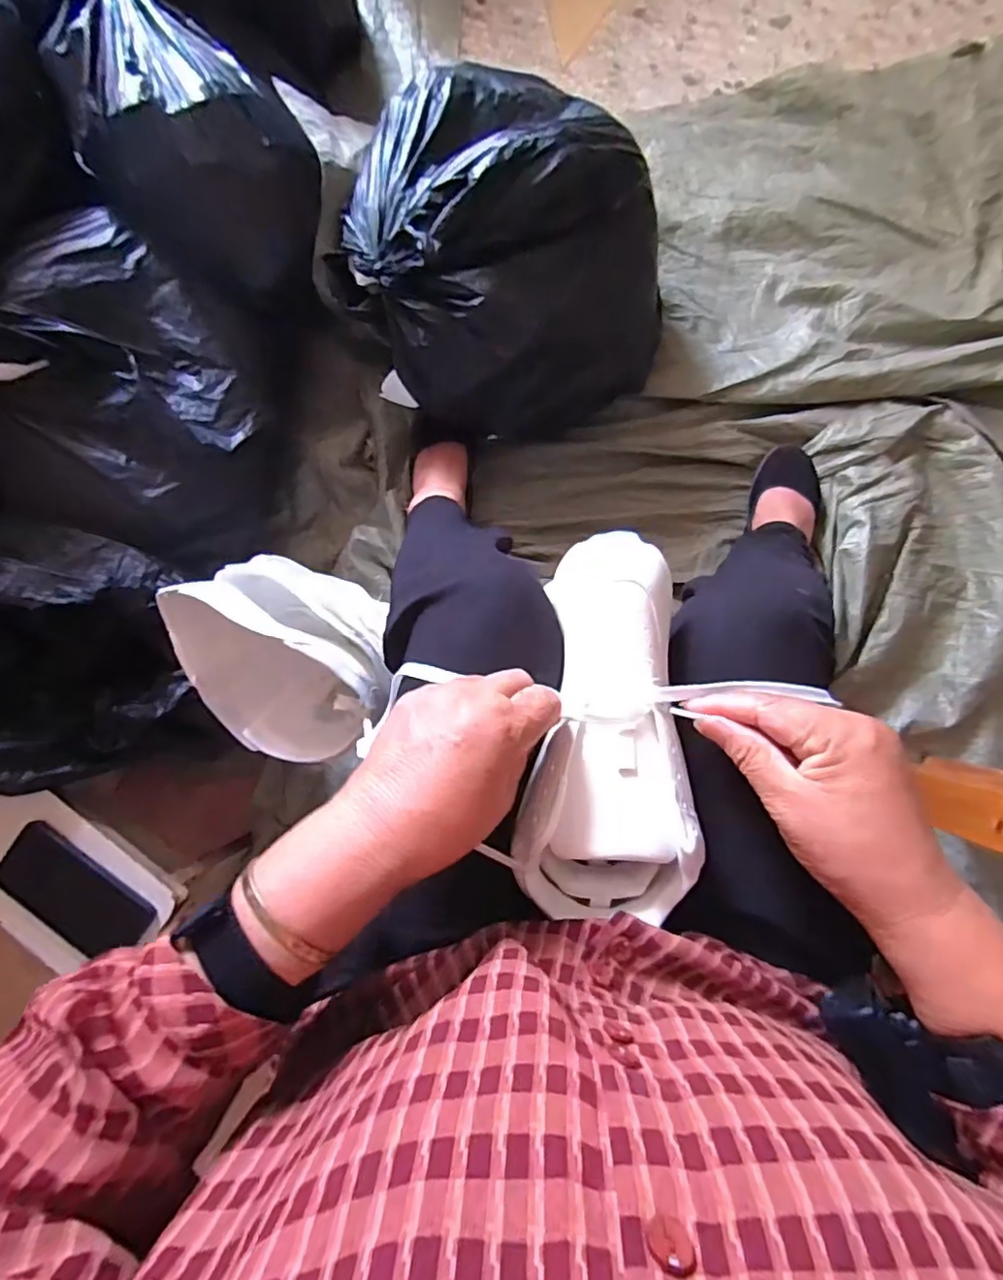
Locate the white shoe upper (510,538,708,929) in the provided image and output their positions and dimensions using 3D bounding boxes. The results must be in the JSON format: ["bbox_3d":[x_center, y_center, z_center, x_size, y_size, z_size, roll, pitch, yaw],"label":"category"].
[{"bbox_3d":[0.068,0.045,0.375,0.099,0.077,0.245,4,75,1],"label":"white shoe upper"}]

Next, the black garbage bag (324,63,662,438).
[{"bbox_3d":[-0.005,-0.463,0.700,0.374,0.206,0.378,-24,86,2],"label":"black garbage bag"}]

